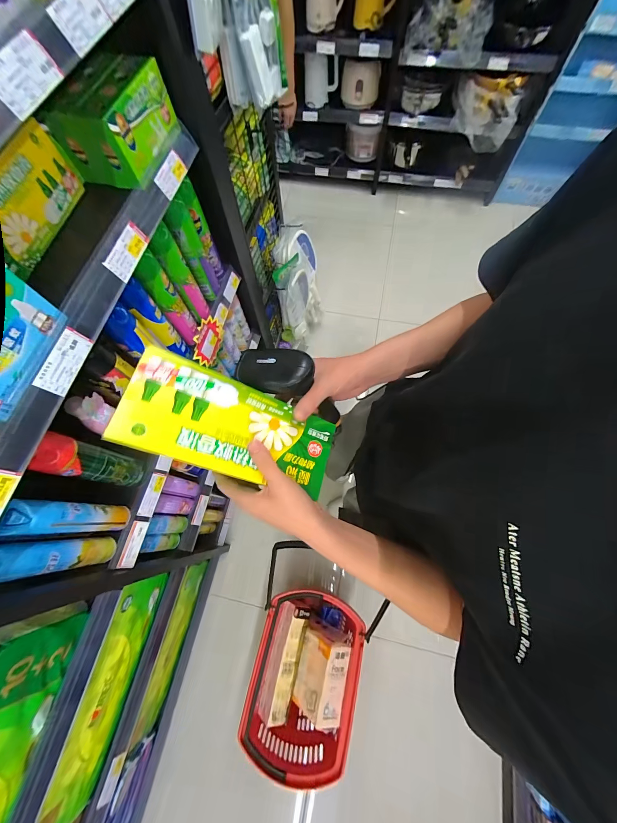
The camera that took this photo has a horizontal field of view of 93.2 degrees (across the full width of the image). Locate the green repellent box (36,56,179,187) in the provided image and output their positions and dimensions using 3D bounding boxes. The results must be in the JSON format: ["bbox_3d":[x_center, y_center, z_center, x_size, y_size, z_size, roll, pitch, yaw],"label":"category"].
[{"bbox_3d":[-0.331,-0.499,0.501,0.120,0.106,0.181,12,71,6],"label":"green repellent box"}]

